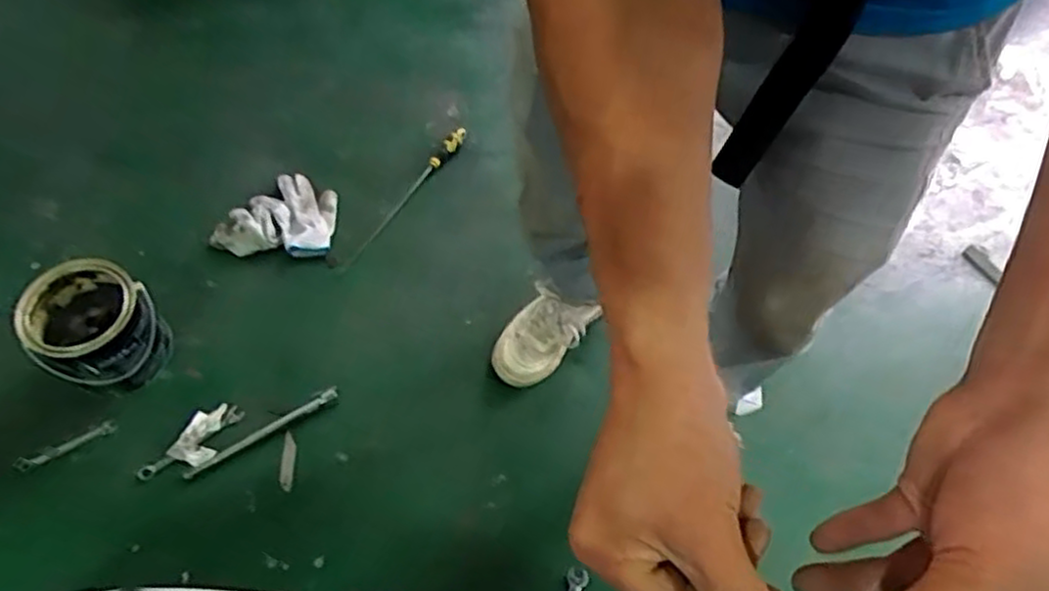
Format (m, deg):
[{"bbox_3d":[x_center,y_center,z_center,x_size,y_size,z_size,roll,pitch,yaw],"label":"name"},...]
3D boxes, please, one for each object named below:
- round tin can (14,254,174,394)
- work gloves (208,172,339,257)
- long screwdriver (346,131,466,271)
[{"bbox_3d":[-0.664,0.047,1.128,0.163,0.189,0.165,1,59,-2],"label":"round tin can"},{"bbox_3d":[-0.454,-0.154,1.356,0.200,0.049,0.173,7,59,1],"label":"work gloves"},{"bbox_3d":[-0.227,-0.197,1.406,0.033,0.031,0.379,29,60,15],"label":"long screwdriver"}]

